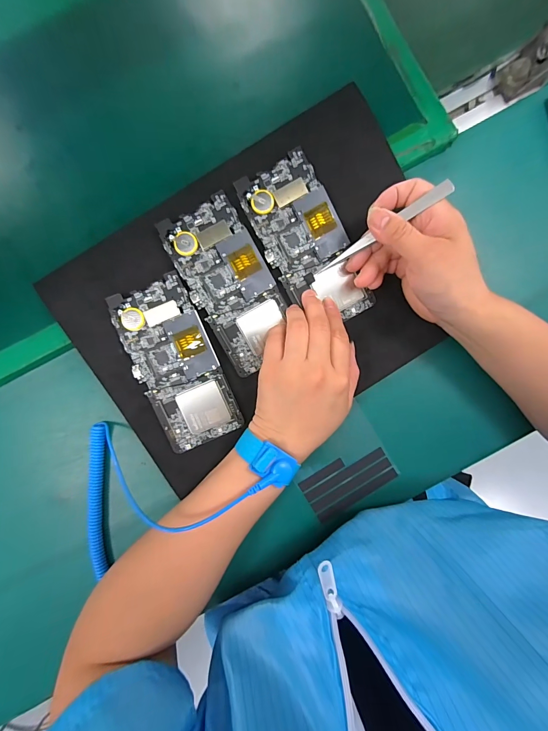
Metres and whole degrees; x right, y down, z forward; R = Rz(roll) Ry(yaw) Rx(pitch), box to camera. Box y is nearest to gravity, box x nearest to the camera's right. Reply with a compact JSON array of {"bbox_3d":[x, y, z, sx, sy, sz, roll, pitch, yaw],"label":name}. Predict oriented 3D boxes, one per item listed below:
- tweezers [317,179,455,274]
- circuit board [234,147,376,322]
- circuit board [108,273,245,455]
[{"bbox_3d":[0.090,-0.113,0.276,0.119,0.007,0.010,-29,90,28],"label":"tweezers"},{"bbox_3d":[0.031,-0.109,0.301,0.073,0.005,0.151,-28,100,3],"label":"circuit board"},{"bbox_3d":[-0.090,0.000,0.301,0.072,0.004,0.151,-23,96,-2],"label":"circuit board"}]

